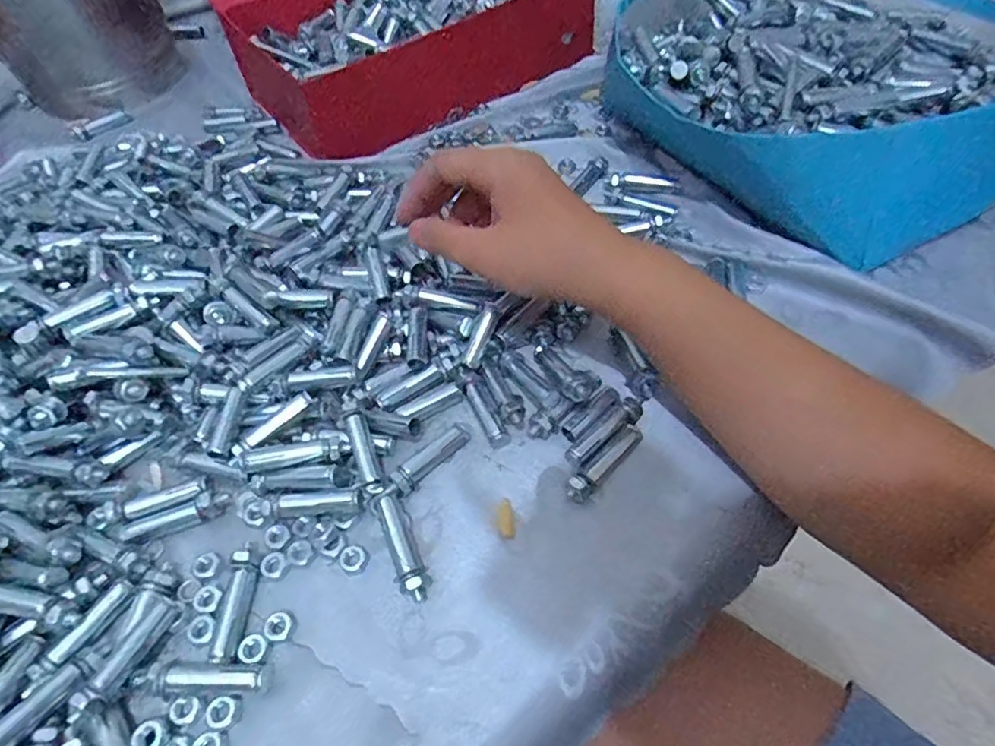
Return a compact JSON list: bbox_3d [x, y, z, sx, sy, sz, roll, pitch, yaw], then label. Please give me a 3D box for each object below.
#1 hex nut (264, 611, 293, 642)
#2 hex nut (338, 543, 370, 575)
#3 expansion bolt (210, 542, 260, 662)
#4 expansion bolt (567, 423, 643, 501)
[{"bbox_3d":[-0.103,0.119,0.276,0.012,0.005,0.013,2,54,6],"label":"hex nut"},{"bbox_3d":[-0.072,0.092,0.294,0.015,0.006,0.014,32,62,24],"label":"hex nut"},{"bbox_3d":[-0.125,0.108,0.280,0.012,0.010,0.053,-1,54,3],"label":"expansion bolt"},{"bbox_3d":[0.057,0.047,0.310,0.055,0.011,0.011,-40,61,-22],"label":"expansion bolt"}]

